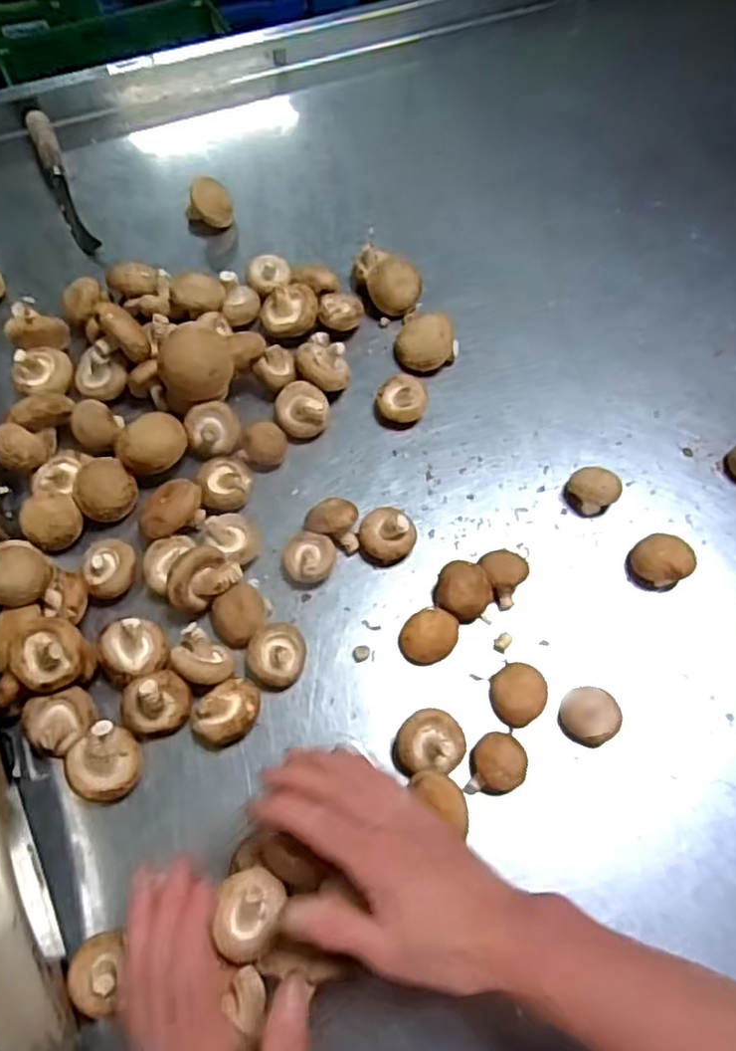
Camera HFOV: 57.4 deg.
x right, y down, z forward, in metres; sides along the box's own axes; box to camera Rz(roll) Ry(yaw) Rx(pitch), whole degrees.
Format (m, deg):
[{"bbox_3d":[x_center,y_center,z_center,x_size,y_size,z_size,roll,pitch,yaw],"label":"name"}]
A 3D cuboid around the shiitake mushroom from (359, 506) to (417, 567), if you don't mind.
[{"bbox_3d":[0.014,0.007,0.536,0.041,0.036,0.039,1,65,-2],"label":"shiitake mushroom"}]

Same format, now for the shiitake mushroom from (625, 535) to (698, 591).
[{"bbox_3d":[0.231,0.028,0.532,0.040,0.033,0.041,1,65,-2],"label":"shiitake mushroom"}]

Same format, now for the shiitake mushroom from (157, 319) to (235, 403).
[{"bbox_3d":[-0.143,-0.131,0.565,0.060,0.059,0.052,-13,66,-8],"label":"shiitake mushroom"}]

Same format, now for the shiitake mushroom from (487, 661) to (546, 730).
[{"bbox_3d":[0.108,0.121,0.479,0.035,0.023,0.040,-4,62,-4],"label":"shiitake mushroom"}]

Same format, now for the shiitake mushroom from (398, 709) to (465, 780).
[{"bbox_3d":[0.041,0.146,0.457,0.045,0.022,0.041,-16,88,3],"label":"shiitake mushroom"}]

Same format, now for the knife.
[{"bbox_3d":[-0.330,-0.374,0.721,0.024,0.029,0.219,-22,64,-13],"label":"knife"}]

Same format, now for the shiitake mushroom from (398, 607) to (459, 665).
[{"bbox_3d":[0.046,0.083,0.503,0.038,0.025,0.042,37,66,17],"label":"shiitake mushroom"}]

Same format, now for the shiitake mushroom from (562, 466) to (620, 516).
[{"bbox_3d":[0.186,-0.029,0.561,0.040,0.025,0.036,37,66,17],"label":"shiitake mushroom"}]

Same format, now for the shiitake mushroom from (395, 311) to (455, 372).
[{"bbox_3d":[0.054,-0.172,0.628,0.053,0.038,0.054,1,65,-2],"label":"shiitake mushroom"}]

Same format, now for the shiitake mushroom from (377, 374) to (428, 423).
[{"bbox_3d":[0.030,-0.112,0.599,0.042,0.032,0.039,2,65,-1],"label":"shiitake mushroom"}]

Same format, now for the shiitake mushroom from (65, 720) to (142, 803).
[{"bbox_3d":[-0.178,0.159,0.449,0.047,0.041,0.041,-24,68,-13],"label":"shiitake mushroom"}]

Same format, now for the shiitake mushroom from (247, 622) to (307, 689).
[{"bbox_3d":[-0.066,0.097,0.494,0.041,0.026,0.043,1,61,-2],"label":"shiitake mushroom"}]

